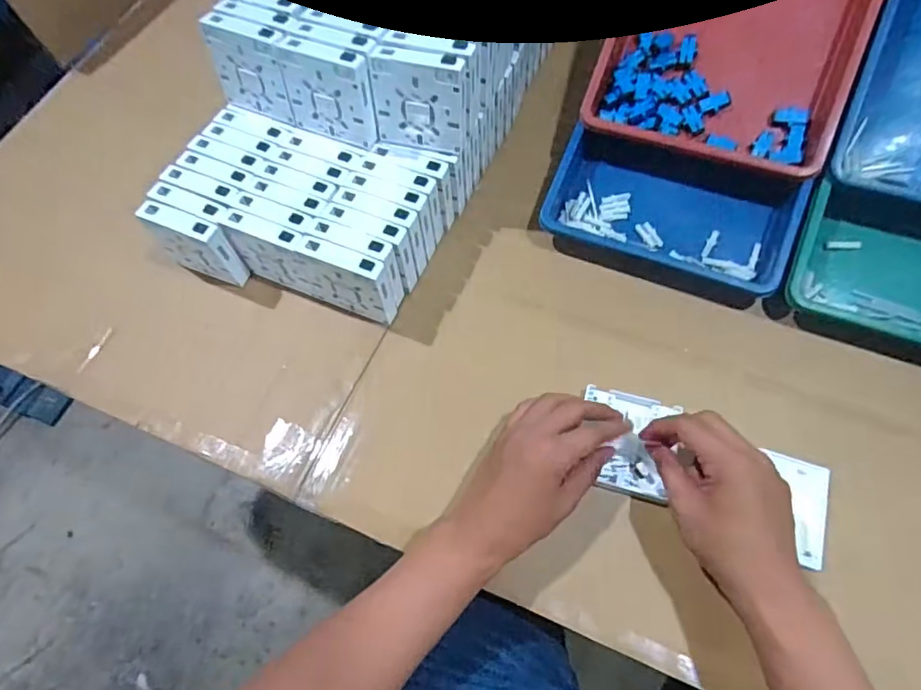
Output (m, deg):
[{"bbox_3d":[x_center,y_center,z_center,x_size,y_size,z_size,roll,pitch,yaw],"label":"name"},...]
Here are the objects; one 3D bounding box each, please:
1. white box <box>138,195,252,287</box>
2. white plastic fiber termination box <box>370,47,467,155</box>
[{"bbox_3d":[-0.276,-0.101,0.580,0.098,0.096,0.026,22,68,13],"label":"white box"},{"bbox_3d":[-0.040,-0.226,0.522,0.086,0.092,0.024,9,65,8],"label":"white plastic fiber termination box"}]

